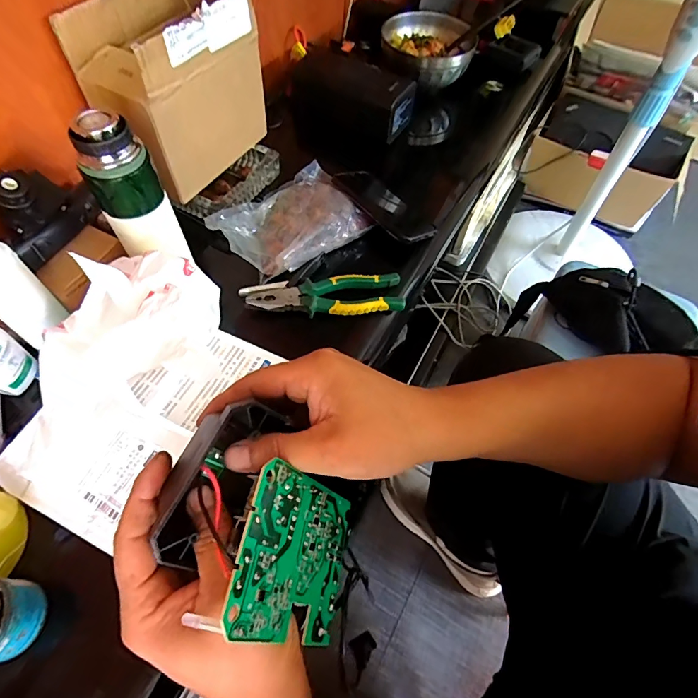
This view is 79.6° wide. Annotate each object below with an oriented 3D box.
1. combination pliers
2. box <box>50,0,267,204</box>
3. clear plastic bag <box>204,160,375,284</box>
[{"bbox_3d":[-0.032,-0.066,0.527,0.197,0.019,0.051,-6,59,-4],"label":"combination pliers"},{"bbox_3d":[-0.211,-0.325,0.523,0.123,0.178,0.187,24,61,13],"label":"box"},{"bbox_3d":[-0.062,-0.182,0.569,0.146,0.042,0.217,31,63,17],"label":"clear plastic bag"}]

